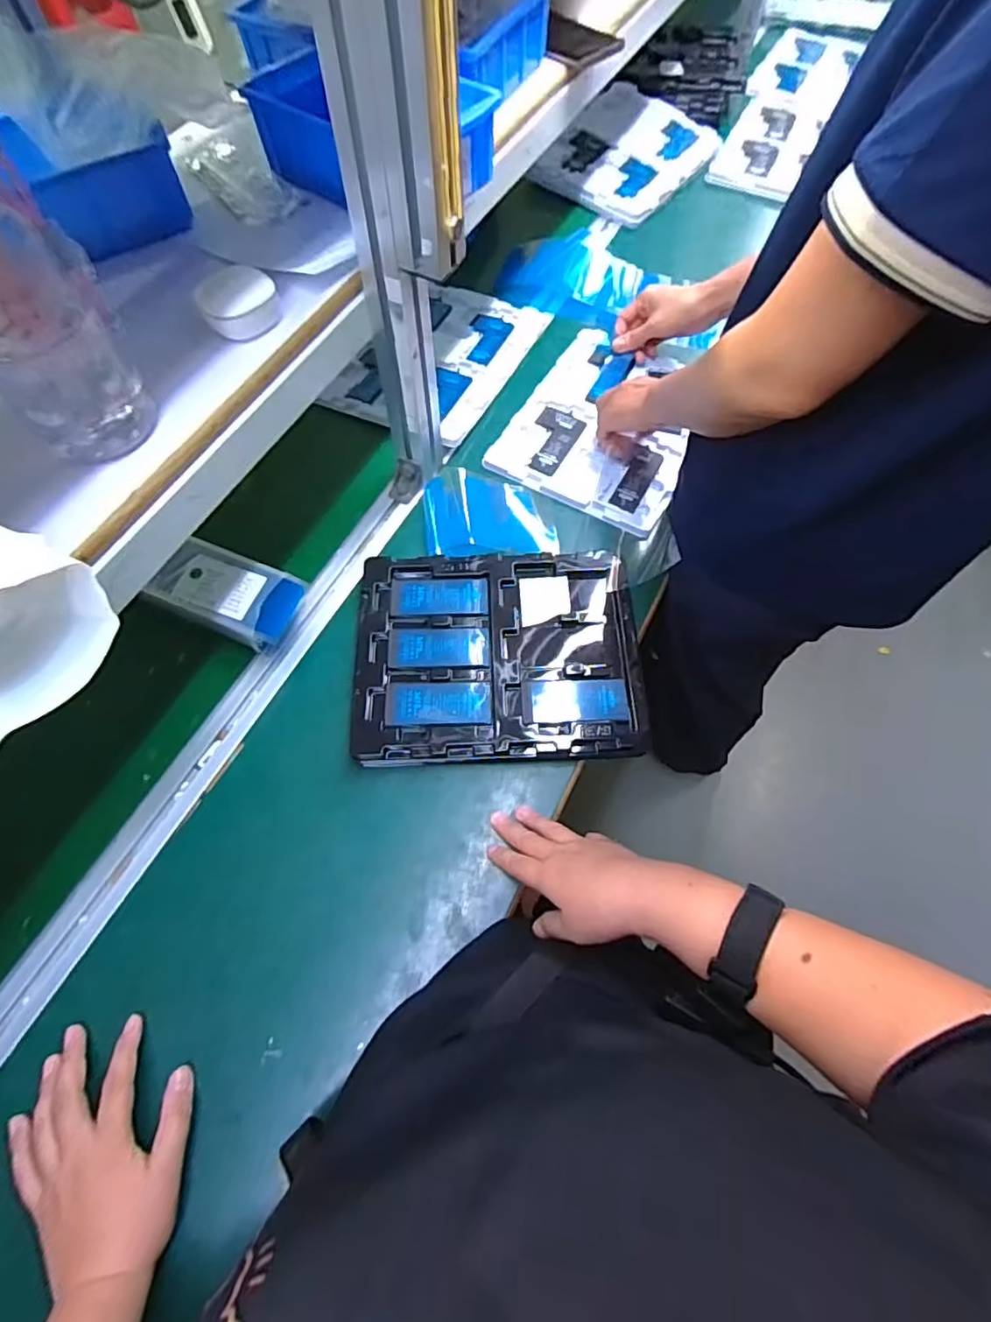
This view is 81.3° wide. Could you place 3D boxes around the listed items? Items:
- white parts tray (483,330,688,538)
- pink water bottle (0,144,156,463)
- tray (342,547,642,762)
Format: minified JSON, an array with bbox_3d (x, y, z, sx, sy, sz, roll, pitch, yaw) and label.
[{"bbox_3d":[0.142,-0.301,0.727,0.220,0.013,0.273,25,68,12],"label":"white parts tray"},{"bbox_3d":[-0.272,-0.207,0.327,0.084,0.178,0.068,-34,69,-14],"label":"pink water bottle"},{"bbox_3d":[0.003,-0.013,0.575,0.277,0.029,0.221,-2,65,0],"label":"tray"}]

